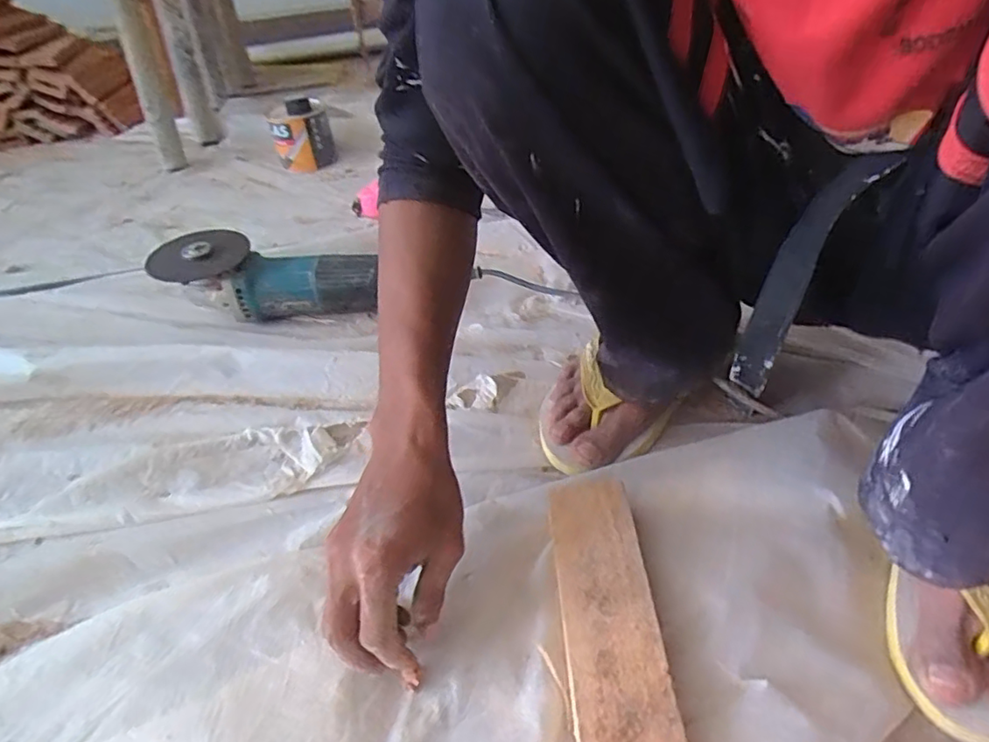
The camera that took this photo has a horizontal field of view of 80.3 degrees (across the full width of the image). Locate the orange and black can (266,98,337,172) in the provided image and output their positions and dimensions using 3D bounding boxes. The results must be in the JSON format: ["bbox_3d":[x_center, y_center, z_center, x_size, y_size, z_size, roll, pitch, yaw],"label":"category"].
[{"bbox_3d":[-0.322,-0.397,0.979,0.094,0.094,0.089,-17,42,-12],"label":"orange and black can"}]

